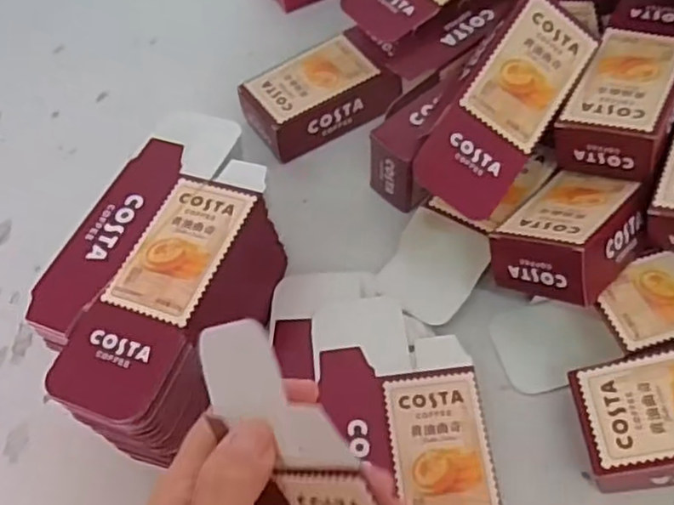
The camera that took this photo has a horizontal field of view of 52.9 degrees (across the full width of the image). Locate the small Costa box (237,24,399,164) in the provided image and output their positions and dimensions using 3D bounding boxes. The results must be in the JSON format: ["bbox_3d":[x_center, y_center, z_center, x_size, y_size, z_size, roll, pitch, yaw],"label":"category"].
[{"bbox_3d":[-0.014,-0.117,0.491,0.109,0.031,0.065,-25,60,-11],"label":"small Costa box"}]

